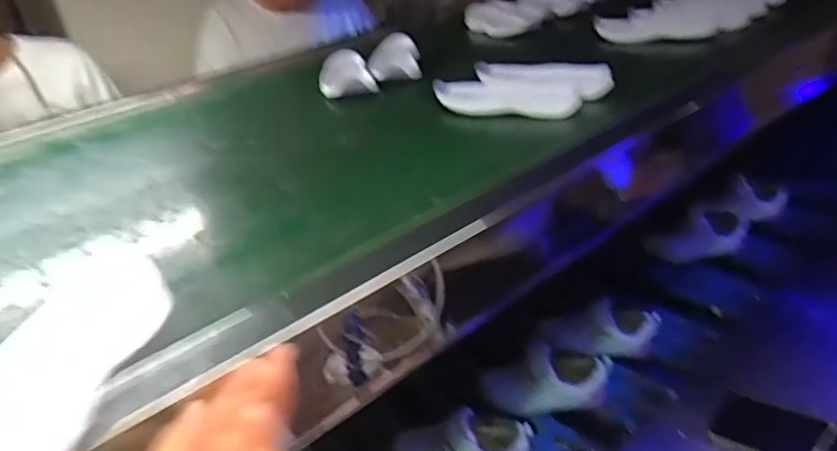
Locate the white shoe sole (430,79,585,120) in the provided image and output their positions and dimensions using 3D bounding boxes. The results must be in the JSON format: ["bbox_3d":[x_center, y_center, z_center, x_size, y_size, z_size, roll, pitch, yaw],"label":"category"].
[{"bbox_3d":[0.096,-0.149,0.680,0.178,0.029,0.061,16,37,34],"label":"white shoe sole"}]

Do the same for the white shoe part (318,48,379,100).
[{"bbox_3d":[-0.106,-0.220,0.854,0.075,0.031,0.160,-11,30,-6],"label":"white shoe part"}]

